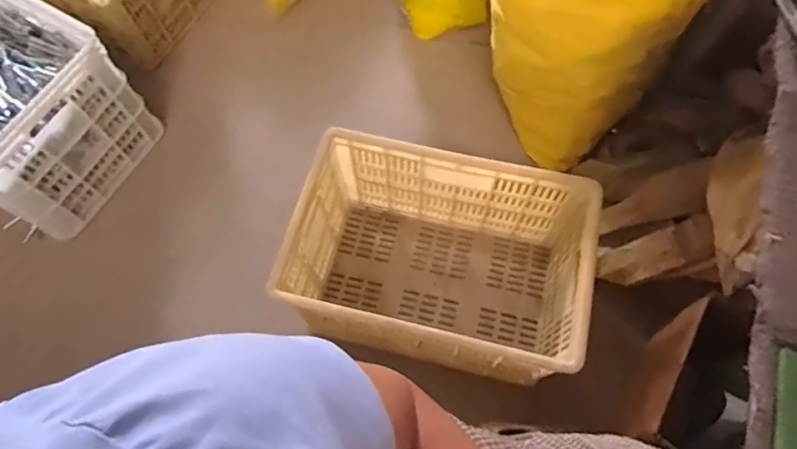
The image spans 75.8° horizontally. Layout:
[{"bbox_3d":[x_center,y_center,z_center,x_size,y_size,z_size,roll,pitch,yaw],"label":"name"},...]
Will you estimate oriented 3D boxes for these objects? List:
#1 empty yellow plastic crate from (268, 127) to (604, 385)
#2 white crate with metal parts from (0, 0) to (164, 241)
[{"bbox_3d":[0.070,0.077,0.916,0.458,0.270,0.311,12,67,8],"label":"empty yellow plastic crate"},{"bbox_3d":[-0.908,-0.293,1.127,0.614,0.283,0.401,31,71,15],"label":"white crate with metal parts"}]

